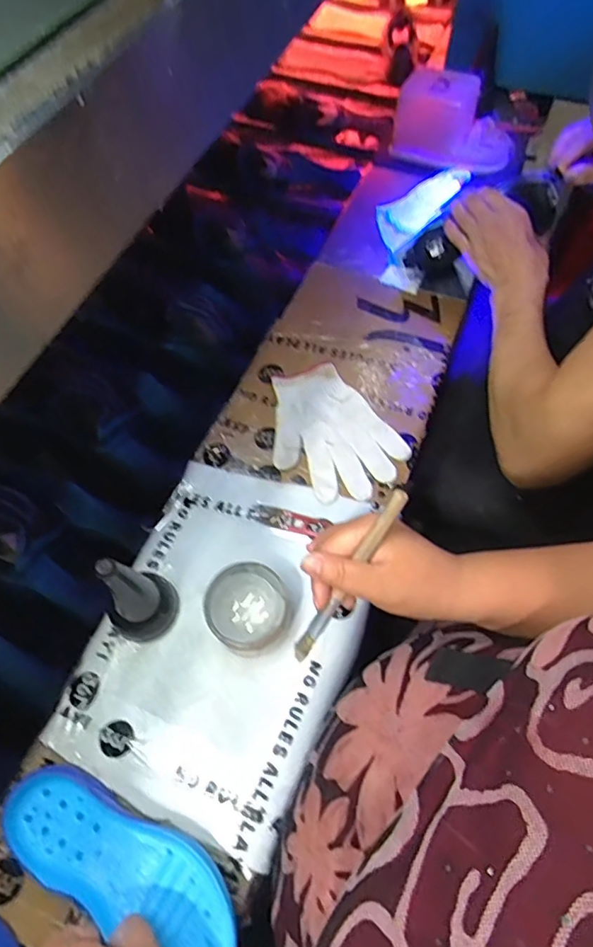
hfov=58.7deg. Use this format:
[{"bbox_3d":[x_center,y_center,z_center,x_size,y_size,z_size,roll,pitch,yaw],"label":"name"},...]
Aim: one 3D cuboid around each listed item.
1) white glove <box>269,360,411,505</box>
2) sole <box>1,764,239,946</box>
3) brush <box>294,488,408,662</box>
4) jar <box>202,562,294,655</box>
[{"bbox_3d":[0.038,-0.052,0.660,0.139,0.011,0.190,-34,67,-17],"label":"white glove"},{"bbox_3d":[-0.153,0.323,0.441,0.240,0.032,0.085,24,52,16],"label":"sole"},{"bbox_3d":[0.036,0.076,0.378,0.010,0.155,0.006,36,23,18],"label":"brush"},{"bbox_3d":[-0.047,0.139,0.533,0.079,0.057,0.082,0,62,0],"label":"jar"}]

